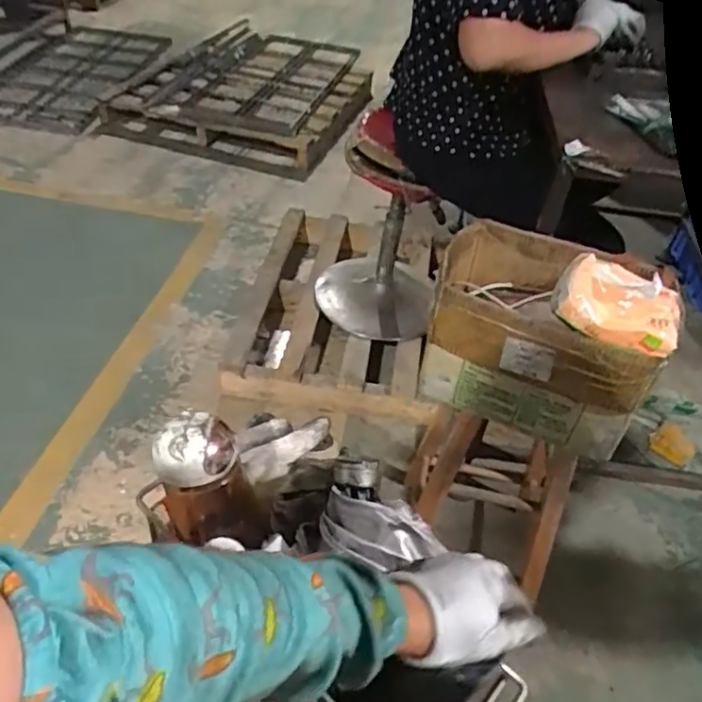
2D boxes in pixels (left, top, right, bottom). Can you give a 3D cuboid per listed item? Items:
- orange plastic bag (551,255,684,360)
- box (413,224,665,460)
[{"bbox_3d":[0.304,-0.055,0.712,0.137,0.050,0.089,16,43,9],"label":"orange plastic bag"},{"bbox_3d":[0.247,-0.029,0.851,0.265,0.179,0.236,15,43,8],"label":"box"}]

